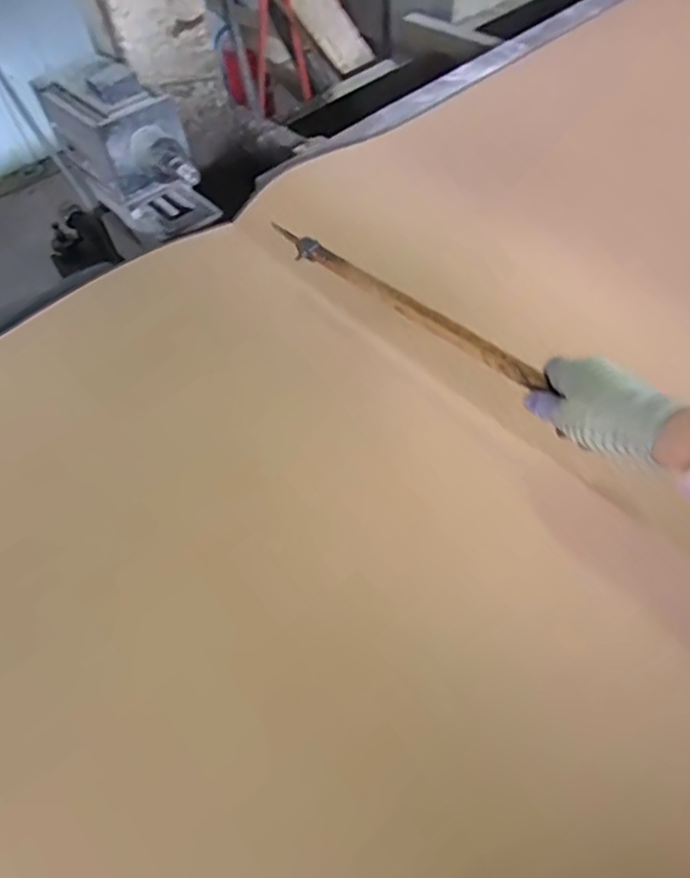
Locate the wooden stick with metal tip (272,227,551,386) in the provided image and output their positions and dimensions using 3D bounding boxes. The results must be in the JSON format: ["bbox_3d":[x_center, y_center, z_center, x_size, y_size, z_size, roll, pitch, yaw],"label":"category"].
[{"bbox_3d":[0.049,-0.165,0.663,0.019,0.018,0.427,-35,52,-19],"label":"wooden stick with metal tip"}]

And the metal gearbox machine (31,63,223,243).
[{"bbox_3d":[-0.366,-0.499,1.003,0.133,0.221,0.348,-39,60,-21],"label":"metal gearbox machine"}]

